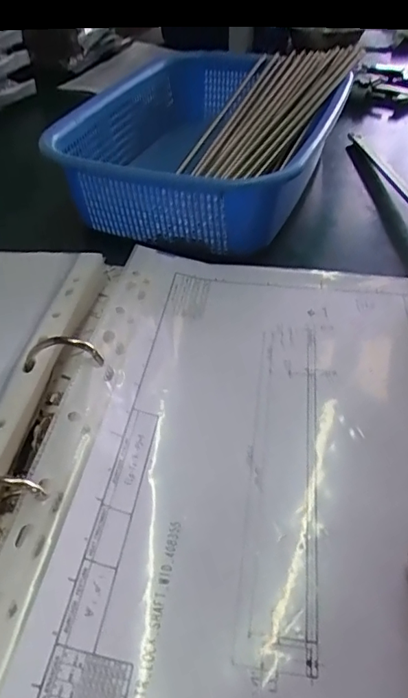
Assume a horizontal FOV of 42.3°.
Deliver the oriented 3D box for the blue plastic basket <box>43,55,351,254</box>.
[{"bbox_3d":[0.013,-0.188,0.486,0.203,0.083,0.290,15,45,16],"label":"blue plastic basket"}]

